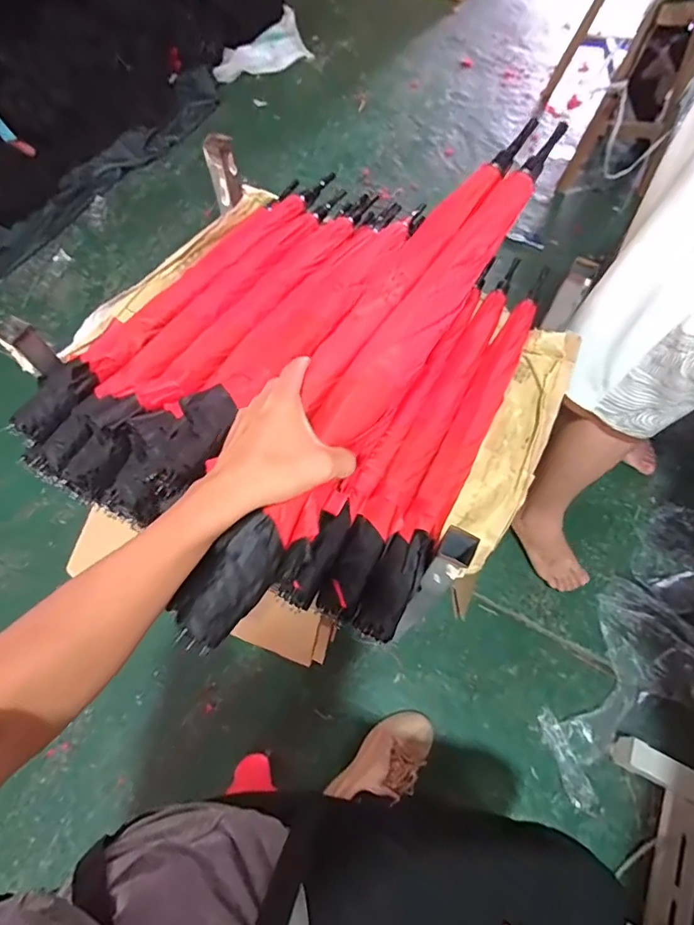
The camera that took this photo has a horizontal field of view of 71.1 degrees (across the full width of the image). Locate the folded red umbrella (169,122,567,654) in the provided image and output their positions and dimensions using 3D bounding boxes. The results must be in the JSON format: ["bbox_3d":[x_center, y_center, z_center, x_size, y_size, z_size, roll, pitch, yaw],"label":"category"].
[{"bbox_3d":[0.043,-0.099,0.457,0.057,0.037,0.592,32,75,12],"label":"folded red umbrella"}]

